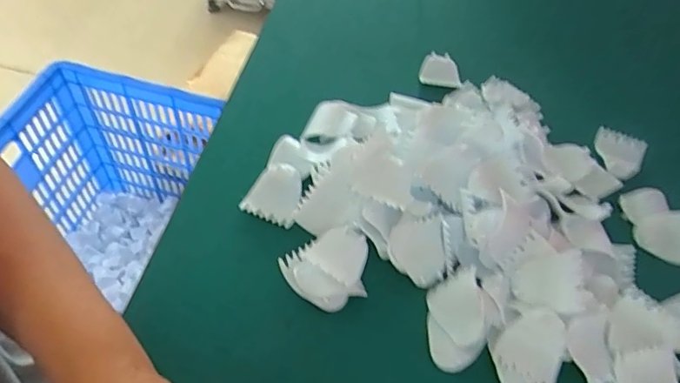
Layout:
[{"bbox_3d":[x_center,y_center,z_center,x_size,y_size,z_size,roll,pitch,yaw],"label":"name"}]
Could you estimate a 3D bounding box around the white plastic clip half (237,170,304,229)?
[{"bbox_3d":[-0.047,0.002,0.362,0.040,0.006,0.043,20,70,13],"label":"white plastic clip half"}]

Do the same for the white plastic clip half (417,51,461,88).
[{"bbox_3d":[0.099,-0.122,0.488,0.039,0.010,0.038,10,53,0],"label":"white plastic clip half"}]

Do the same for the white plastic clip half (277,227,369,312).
[{"bbox_3d":[-0.004,0.049,0.327,0.056,0.015,0.049,-29,60,-25],"label":"white plastic clip half"}]

